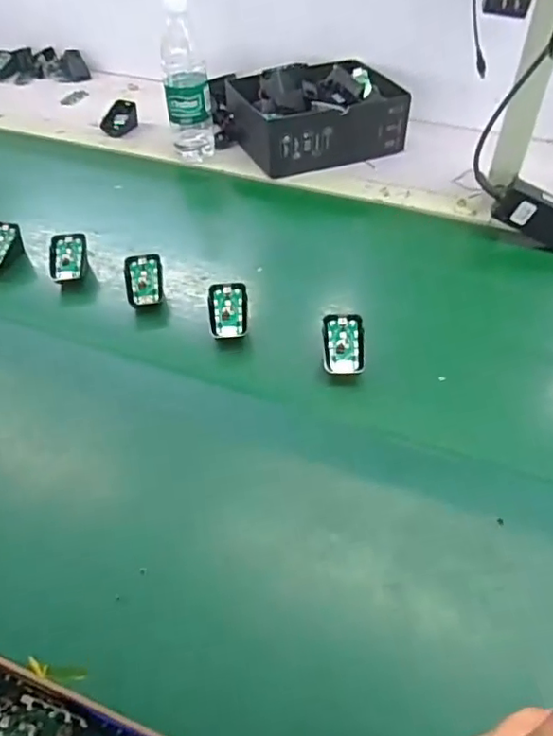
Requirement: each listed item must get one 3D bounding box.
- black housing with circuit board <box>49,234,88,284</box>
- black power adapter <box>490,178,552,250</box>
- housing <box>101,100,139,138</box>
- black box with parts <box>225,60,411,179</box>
[{"bbox_3d":[-0.263,-0.136,0.720,0.044,0.021,0.070,-2,65,-11],"label":"black housing with circuit board"},{"bbox_3d":[0.343,-0.192,0.727,0.128,0.057,0.030,24,50,-9],"label":"black power adapter"},{"bbox_3d":[-0.270,-0.429,0.982,0.045,0.040,0.067,24,53,20],"label":"housing"},{"bbox_3d":[0.072,-0.408,0.911,0.252,0.085,0.177,-18,51,-15],"label":"black box with parts"}]

